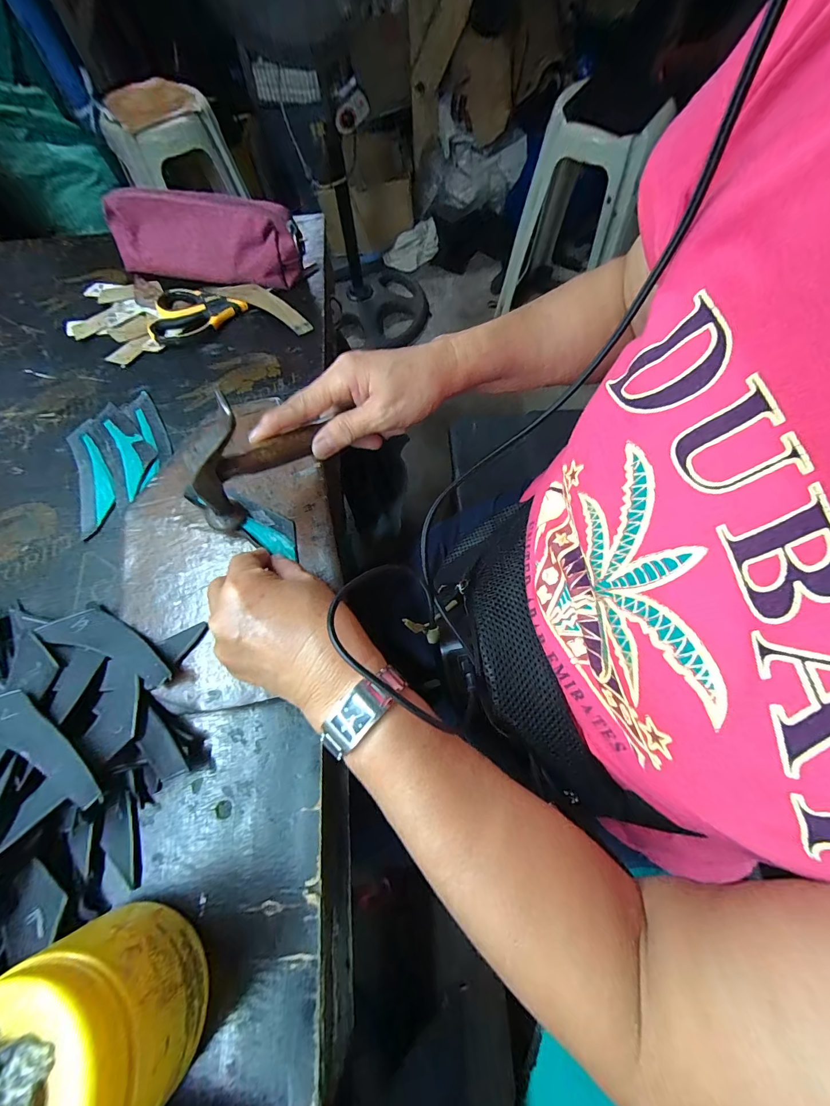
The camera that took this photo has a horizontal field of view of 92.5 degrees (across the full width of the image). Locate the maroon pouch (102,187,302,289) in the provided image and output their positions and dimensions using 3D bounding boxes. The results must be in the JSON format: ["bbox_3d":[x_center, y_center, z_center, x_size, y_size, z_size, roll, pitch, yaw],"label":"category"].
[{"bbox_3d":[-0.253,-0.359,0.456,0.238,0.078,0.048,12,68,8],"label":"maroon pouch"}]

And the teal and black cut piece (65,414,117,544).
[{"bbox_3d":[-0.310,-0.077,0.380,0.036,0.007,0.133,-24,68,-7],"label":"teal and black cut piece"}]

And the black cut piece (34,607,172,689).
[{"bbox_3d":[-0.226,0.067,0.297,0.122,0.008,0.033,16,65,17],"label":"black cut piece"}]

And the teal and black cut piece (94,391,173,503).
[{"bbox_3d":[-0.275,-0.110,0.395,0.055,0.008,0.134,-31,65,-12],"label":"teal and black cut piece"}]

